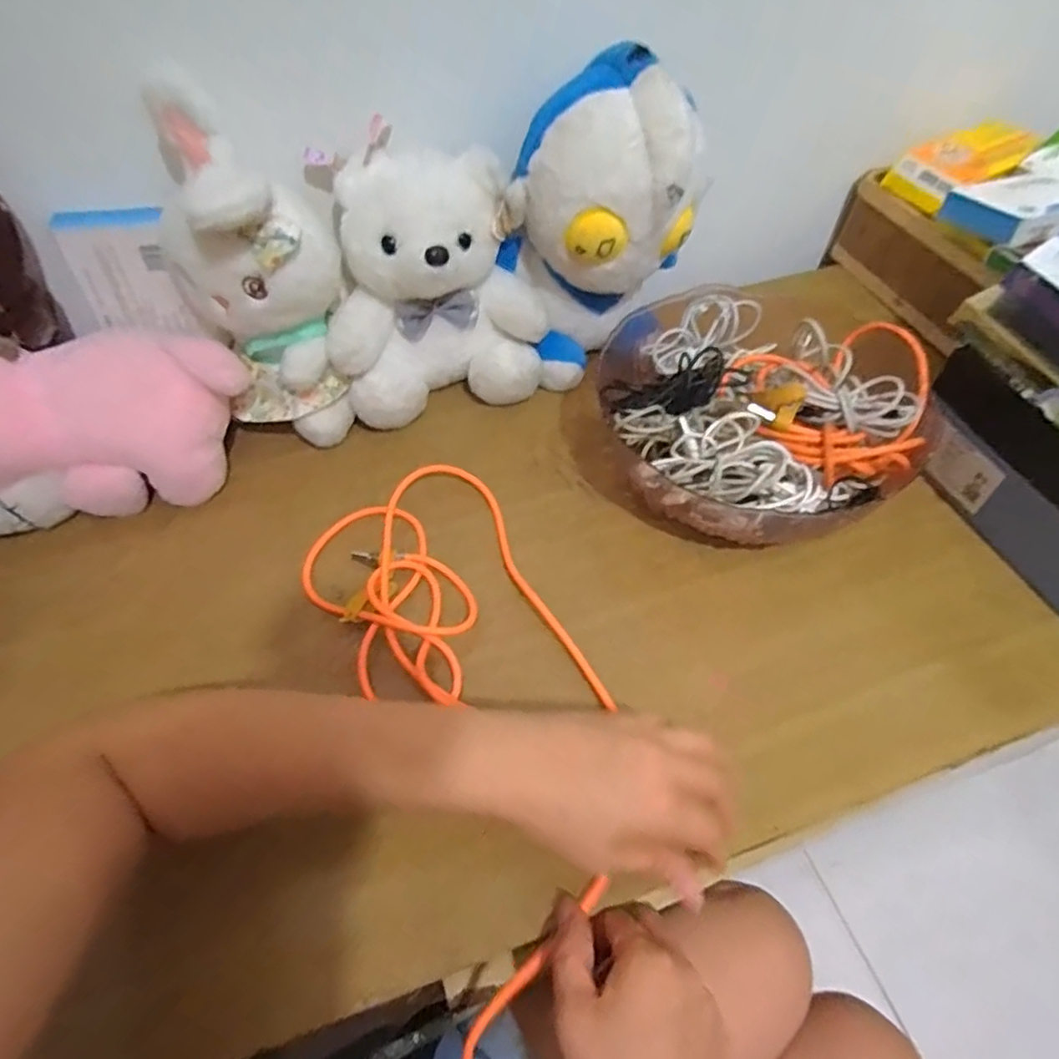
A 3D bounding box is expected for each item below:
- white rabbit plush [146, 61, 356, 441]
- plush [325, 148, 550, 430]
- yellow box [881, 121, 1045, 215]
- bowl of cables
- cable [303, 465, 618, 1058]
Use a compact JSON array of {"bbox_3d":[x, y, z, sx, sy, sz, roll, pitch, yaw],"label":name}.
[{"bbox_3d":[-0.203,-0.174,0.485,0.111,0.238,0.092,5,56,3],"label":"white rabbit plush"},{"bbox_3d":[-0.084,-0.194,0.524,0.175,0.192,0.103,-16,58,-11],"label":"plush"},{"bbox_3d":[0.445,-0.373,0.630,0.152,0.030,0.071,-27,58,-17],"label":"yellow box"},{"bbox_3d":[0.178,-0.095,0.510,0.244,0.101,0.224,4,56,2],"label":"bowl of cables"},{"bbox_3d":[-0.037,0.129,0.412,0.169,0.051,0.415,-18,63,-9],"label":"cable"}]

